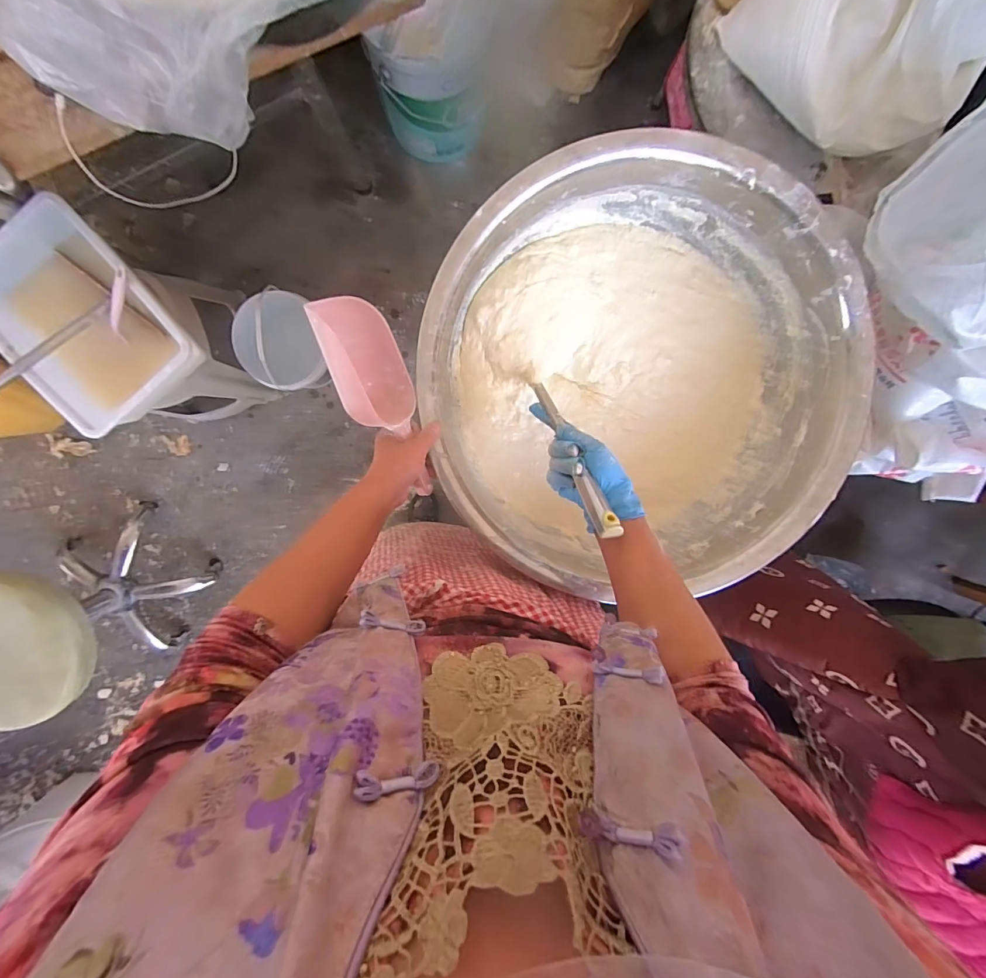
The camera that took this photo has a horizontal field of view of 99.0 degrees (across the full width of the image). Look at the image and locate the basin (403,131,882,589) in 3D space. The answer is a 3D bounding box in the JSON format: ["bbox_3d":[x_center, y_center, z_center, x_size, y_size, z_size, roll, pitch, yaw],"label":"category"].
[{"bbox_3d":[0.185,-0.144,0.585,0.538,0.162,0.526,0,99,-2],"label":"basin"}]

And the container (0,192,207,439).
[{"bbox_3d":[-0.772,-0.310,0.812,0.283,0.120,0.329,-39,98,4],"label":"container"}]

